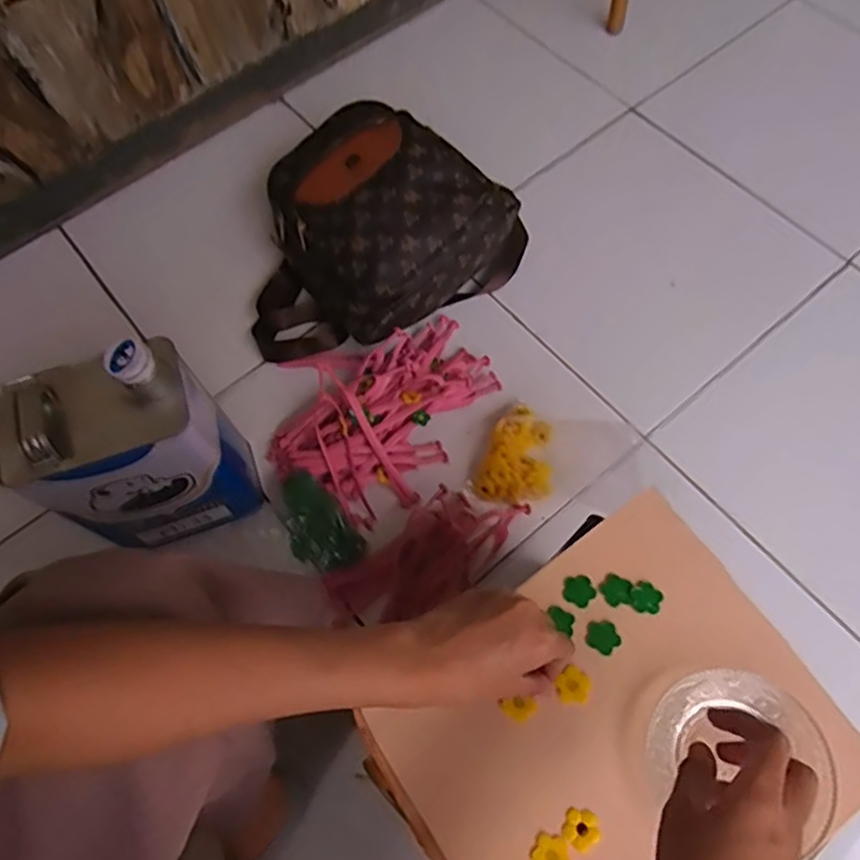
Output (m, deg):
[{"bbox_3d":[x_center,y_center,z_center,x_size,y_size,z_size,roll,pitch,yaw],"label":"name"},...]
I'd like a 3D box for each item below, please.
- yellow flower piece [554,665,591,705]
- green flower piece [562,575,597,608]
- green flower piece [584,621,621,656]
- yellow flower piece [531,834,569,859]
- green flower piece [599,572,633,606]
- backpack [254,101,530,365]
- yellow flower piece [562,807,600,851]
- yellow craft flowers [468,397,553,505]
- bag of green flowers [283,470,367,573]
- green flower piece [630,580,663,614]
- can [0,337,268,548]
[{"bbox_3d":[0.101,0.179,0.458,0.020,0.004,0.024,9,66,6],"label":"yellow flower piece"},{"bbox_3d":[0.111,0.119,0.488,0.023,0.004,0.023,-1,66,2],"label":"green flower piece"},{"bbox_3d":[0.126,0.150,0.477,0.022,0.004,0.024,-42,71,-15],"label":"green flower piece"},{"bbox_3d":[0.080,0.276,0.425,0.024,0.005,0.024,37,72,17],"label":"yellow flower piece"},{"bbox_3d":[0.137,0.117,0.483,0.023,0.004,0.024,-1,66,2],"label":"green flower piece"},{"bbox_3d":[-0.096,-0.278,0.846,0.372,0.152,0.309,-33,68,-12],"label":"backpack"},{"bbox_3d":[0.099,0.260,0.427,0.023,0.004,0.023,-1,66,2],"label":"yellow flower piece"},{"bbox_3d":[0.098,0.026,0.773,0.093,0.021,0.122,4,66,4],"label":"yellow craft flowers"},{"bbox_3d":[-0.127,0.107,0.728,0.101,0.060,0.067,41,74,18],"label":"bag of green flowers"},{"bbox_3d":[0.159,0.124,0.480,0.022,0.004,0.023,-42,71,-15],"label":"green flower piece"},{"bbox_3d":[-0.296,0.017,0.680,0.163,0.271,0.125,-19,66,-6],"label":"can"}]

